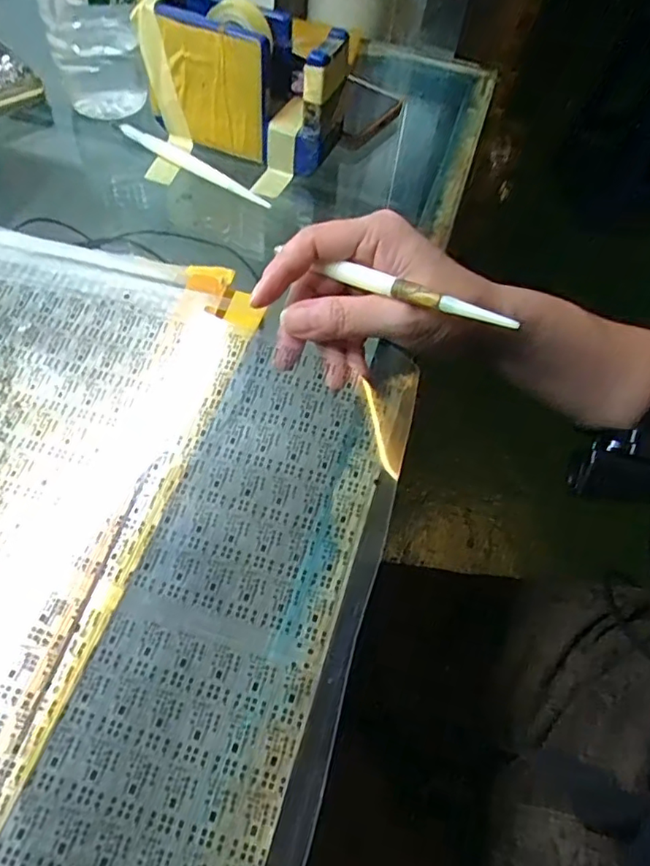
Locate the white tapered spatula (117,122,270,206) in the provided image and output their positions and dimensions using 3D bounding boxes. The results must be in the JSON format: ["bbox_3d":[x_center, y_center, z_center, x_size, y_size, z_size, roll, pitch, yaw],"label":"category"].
[{"bbox_3d":[-0.094,-0.191,0.403,0.134,0.008,0.009,34,62,17],"label":"white tapered spatula"}]

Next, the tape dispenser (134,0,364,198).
[{"bbox_3d":[-0.052,-0.236,0.396,0.132,0.090,0.050,22,59,10],"label":"tape dispenser"}]

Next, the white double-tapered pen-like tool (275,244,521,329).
[{"bbox_3d":[0.027,-0.072,0.281,0.131,0.008,0.006,25,58,28],"label":"white double-tapered pen-like tool"}]

